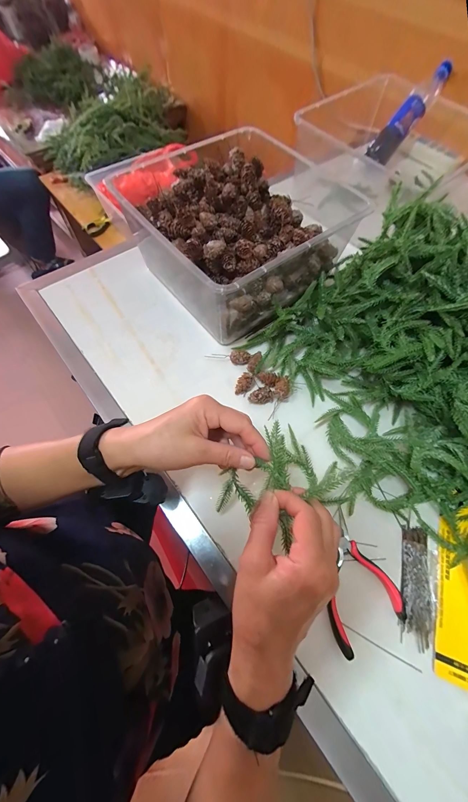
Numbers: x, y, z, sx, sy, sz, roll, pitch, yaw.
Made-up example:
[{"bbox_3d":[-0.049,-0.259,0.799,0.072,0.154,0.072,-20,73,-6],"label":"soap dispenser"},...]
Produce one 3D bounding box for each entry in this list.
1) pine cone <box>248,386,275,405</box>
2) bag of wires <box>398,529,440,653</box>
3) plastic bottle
[{"bbox_3d":[0.041,-0.006,0.415,0.036,0.018,0.023,-25,68,-12],"label":"pine cone"},{"bbox_3d":[0.216,0.212,0.322,0.040,0.010,0.118,16,65,6],"label":"bag of wires"},{"bbox_3d":[0.416,-0.679,0.664,0.237,0.057,0.055,-47,71,11],"label":"plastic bottle"}]

